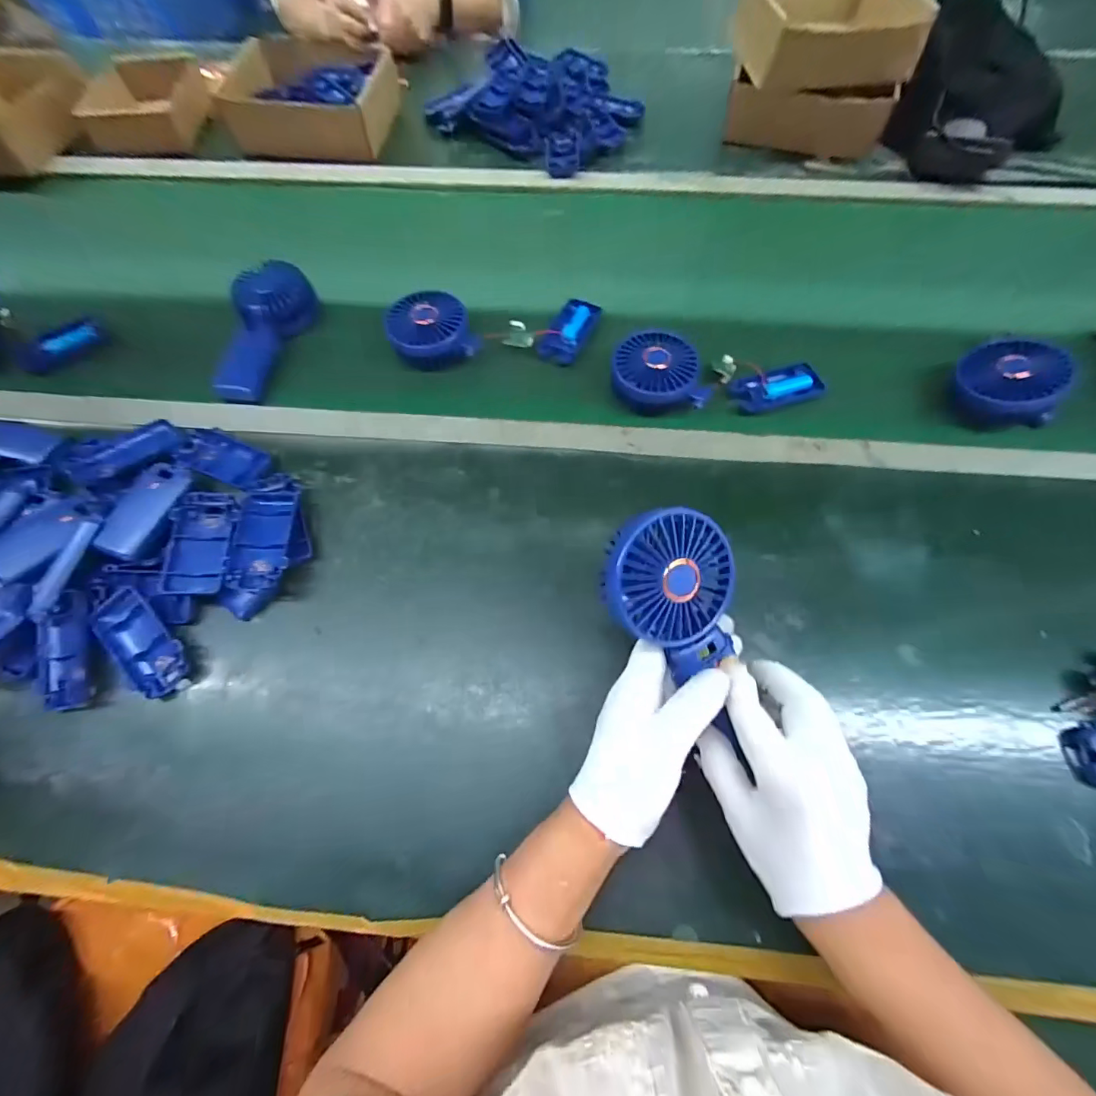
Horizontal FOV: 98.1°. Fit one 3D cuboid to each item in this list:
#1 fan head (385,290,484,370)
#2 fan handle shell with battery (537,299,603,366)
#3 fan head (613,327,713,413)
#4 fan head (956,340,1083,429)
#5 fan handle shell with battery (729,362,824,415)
[{"bbox_3d":[-0.129,-0.239,0.526,0.088,0.036,0.082,-20,70,-7],"label":"fan head"},{"bbox_3d":[0.026,-0.248,0.542,0.044,0.012,0.092,22,71,9],"label":"fan handle shell with battery"},{"bbox_3d":[0.114,-0.182,0.498,0.095,0.039,0.086,5,69,3],"label":"fan head"},{"bbox_3d":[0.455,-0.164,0.476,0.090,0.040,0.093,-8,70,22],"label":"fan head"},{"bbox_3d":[0.239,-0.171,0.508,0.090,0.022,0.052,-15,70,-5],"label":"fan handle shell with battery"}]

